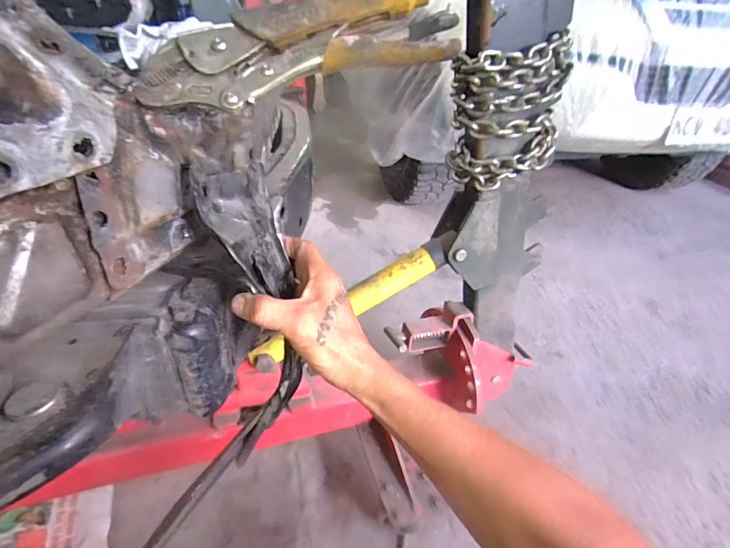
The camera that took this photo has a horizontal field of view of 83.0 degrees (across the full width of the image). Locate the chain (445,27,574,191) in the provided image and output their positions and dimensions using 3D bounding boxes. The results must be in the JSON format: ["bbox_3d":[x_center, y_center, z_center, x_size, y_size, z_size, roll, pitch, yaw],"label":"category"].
[{"bbox_3d":[0.254,-0.279,0.729,0.183,0.216,0.130,-21,40,-31],"label":"chain"}]

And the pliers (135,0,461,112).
[{"bbox_3d":[-0.043,-0.146,0.267,0.209,0.051,0.031,-13,33,4],"label":"pliers"}]

